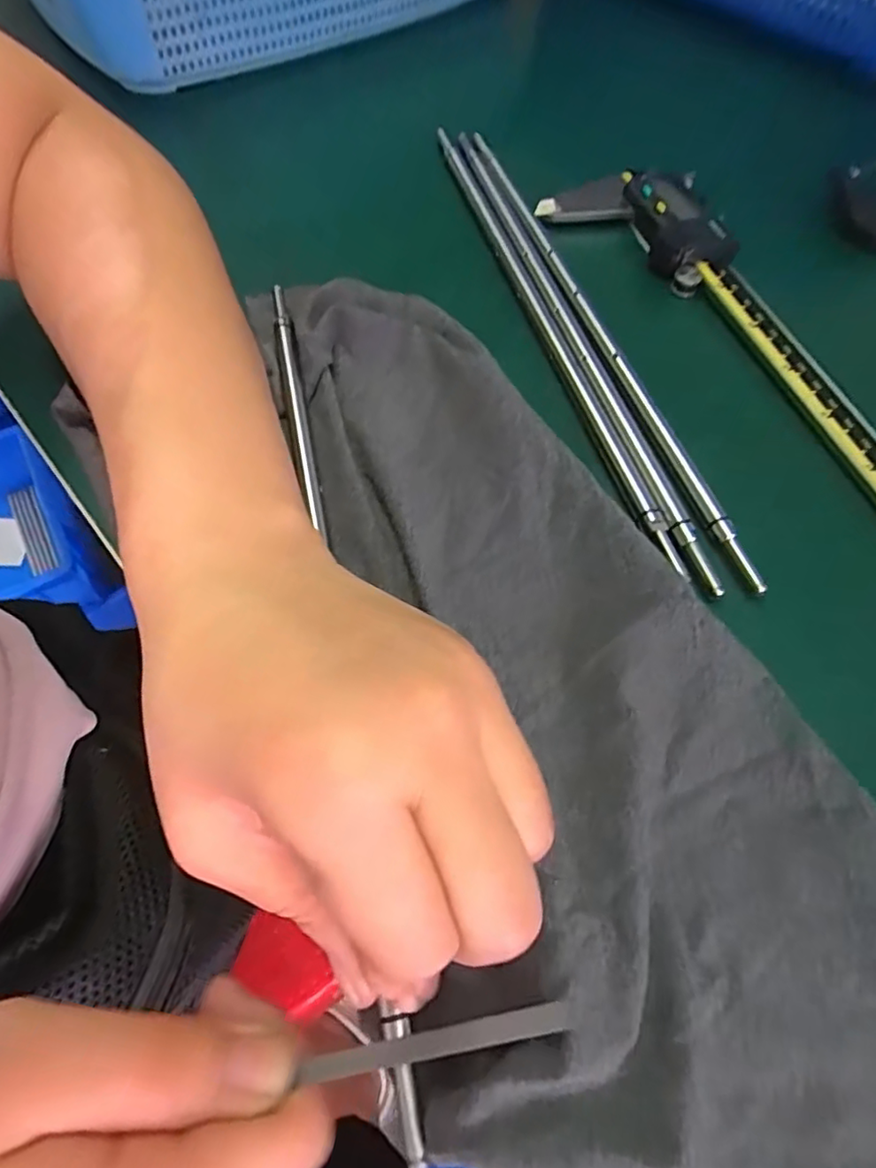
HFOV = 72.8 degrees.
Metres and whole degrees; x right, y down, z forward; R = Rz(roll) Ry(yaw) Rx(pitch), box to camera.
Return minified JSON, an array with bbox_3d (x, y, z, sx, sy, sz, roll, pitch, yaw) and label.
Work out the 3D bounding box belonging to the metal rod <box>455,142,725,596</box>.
[{"bbox_3d":[0.051,-0.110,0.243,0.007,0.006,0.262,-15,64,-7],"label":"metal rod"}]

